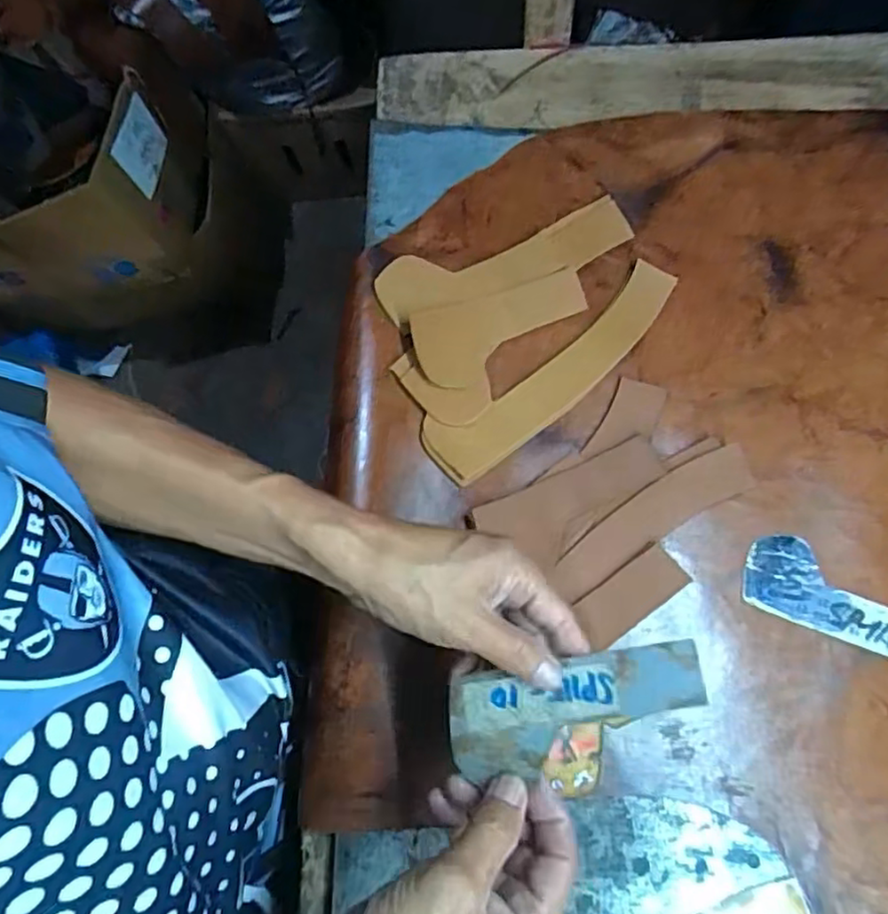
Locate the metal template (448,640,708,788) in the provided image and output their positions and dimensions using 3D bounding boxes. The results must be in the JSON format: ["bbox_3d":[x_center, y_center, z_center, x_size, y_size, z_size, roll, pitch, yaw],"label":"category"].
[{"bbox_3d":[0.066,0.130,0.331,0.128,0.004,0.051,-13,73,12],"label":"metal template"}]

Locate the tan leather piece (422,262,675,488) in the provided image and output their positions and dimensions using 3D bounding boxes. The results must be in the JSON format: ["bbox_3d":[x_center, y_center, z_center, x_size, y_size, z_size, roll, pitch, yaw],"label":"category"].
[{"bbox_3d":[0.081,-0.062,0.468,0.214,0.008,0.051,-36,79,-7],"label":"tan leather piece"}]

